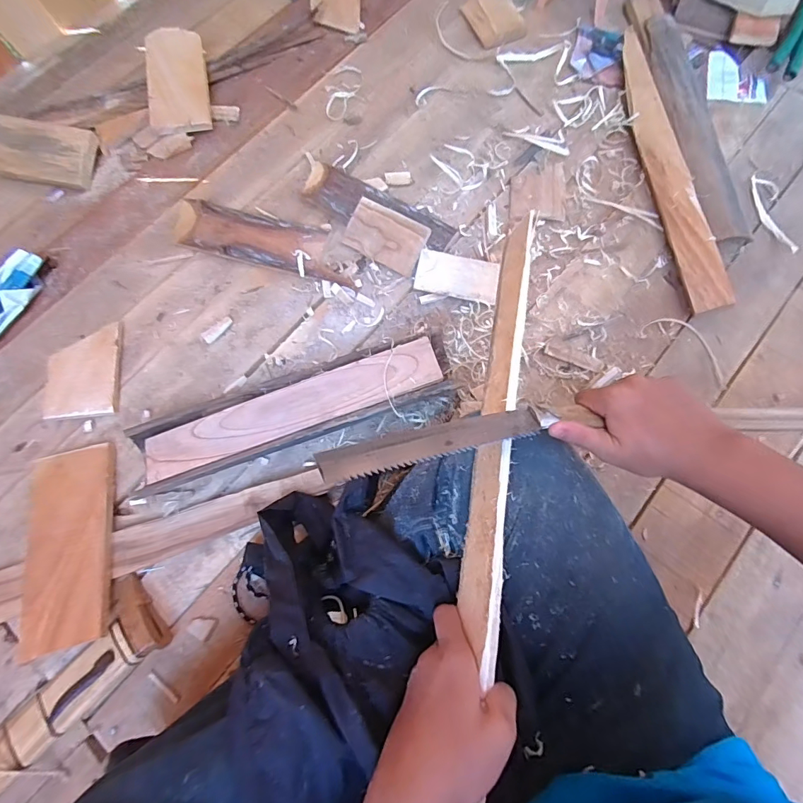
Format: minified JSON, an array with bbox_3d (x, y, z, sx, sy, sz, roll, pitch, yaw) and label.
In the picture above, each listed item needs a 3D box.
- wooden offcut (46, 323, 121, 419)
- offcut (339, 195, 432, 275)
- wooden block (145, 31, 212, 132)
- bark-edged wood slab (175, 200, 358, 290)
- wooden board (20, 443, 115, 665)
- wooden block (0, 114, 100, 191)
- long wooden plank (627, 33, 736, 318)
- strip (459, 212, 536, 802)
[{"bbox_3d":[-0.447,-0.041,0.613,0.094,0.019,0.132,-8,73,0],"label":"wooden offcut"},{"bbox_3d":[-0.023,-0.246,0.648,0.122,0.009,0.075,32,109,13],"label":"offcut"},{"bbox_3d":[-0.382,-0.552,0.741,0.095,0.017,0.207,-11,77,-8],"label":"wooden block"},{"bbox_3d":[-0.212,-0.249,0.671,0.303,0.023,0.084,15,74,7],"label":"bark-edged wood slab"},{"bbox_3d":[-0.407,0.170,0.530,0.096,0.022,0.236,-10,65,-14],"label":"wooden board"},{"bbox_3d":[-0.589,-0.407,0.711,0.156,0.018,0.100,7,90,-9],"label":"wooden block"},{"bbox_3d":[0.402,-0.371,0.671,0.053,0.046,0.522,-6,73,0],"label":"long wooden plank"},{"bbox_3d":[0.081,0.057,0.379,0.029,0.037,0.512,9,71,5],"label":"strip"}]

